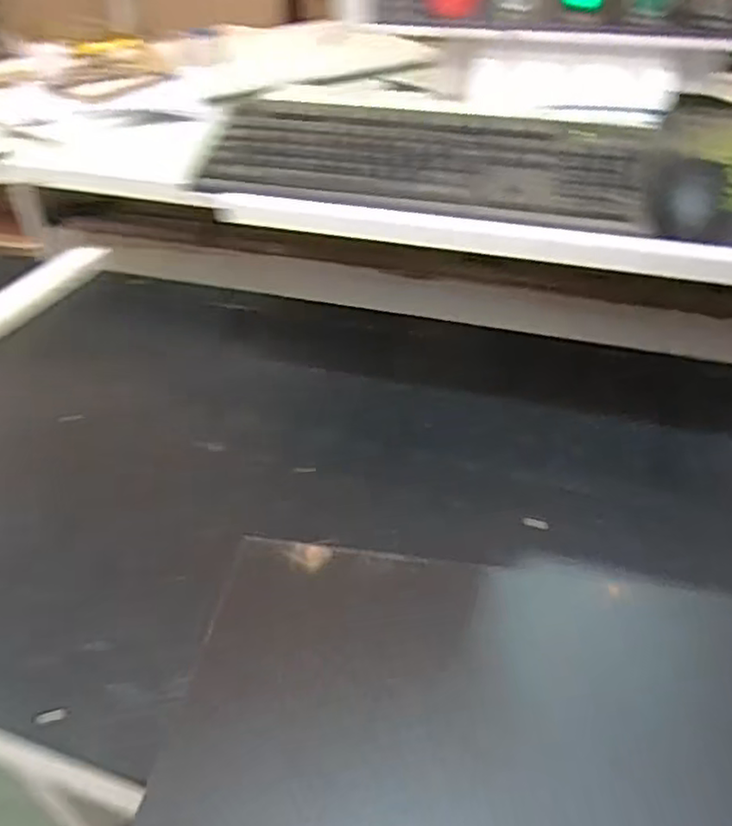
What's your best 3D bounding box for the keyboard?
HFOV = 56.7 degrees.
[{"bbox_3d":[0.048,-0.247,0.665,0.438,0.047,0.134,12,43,17],"label":"keyboard"}]

